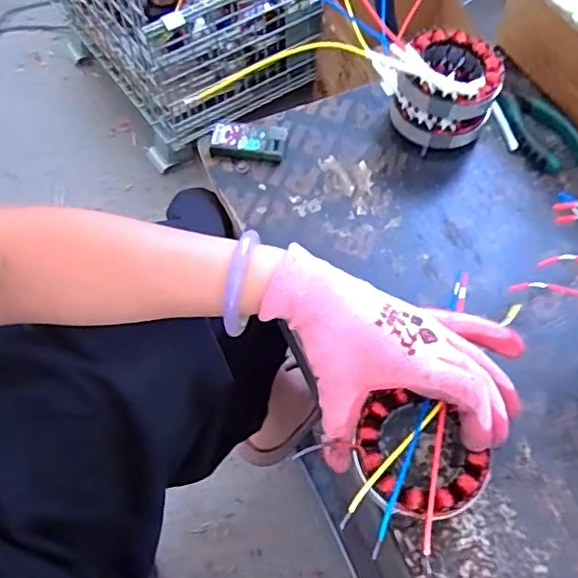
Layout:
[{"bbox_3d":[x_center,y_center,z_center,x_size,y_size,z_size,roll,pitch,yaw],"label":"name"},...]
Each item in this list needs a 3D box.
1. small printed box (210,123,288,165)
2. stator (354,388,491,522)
[{"bbox_3d":[-0.037,-0.135,0.537,0.065,0.018,0.036,6,60,5],"label":"small printed box"},{"bbox_3d":[0.079,0.105,0.371,0.072,0.018,0.082,-33,64,-14],"label":"stator"}]

